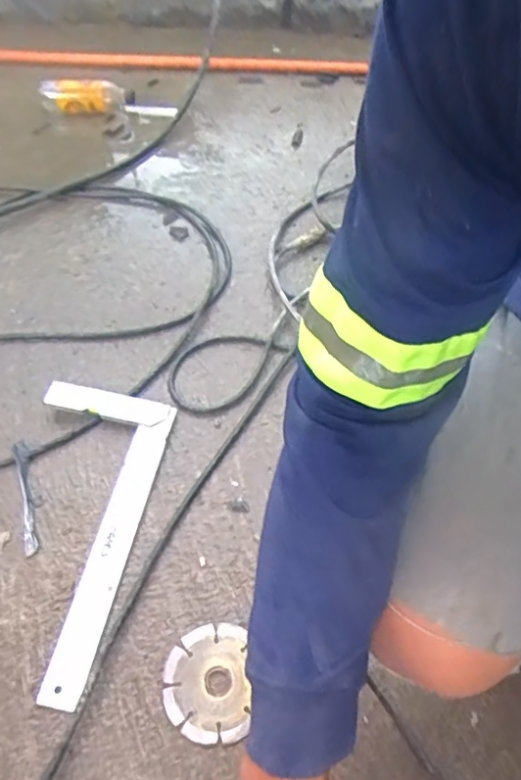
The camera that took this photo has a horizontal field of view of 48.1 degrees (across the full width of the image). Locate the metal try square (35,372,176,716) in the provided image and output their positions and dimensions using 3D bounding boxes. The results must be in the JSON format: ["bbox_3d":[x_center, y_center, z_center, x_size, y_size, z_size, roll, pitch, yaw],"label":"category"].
[{"bbox_3d":[-0.215,0.149,0.658,0.152,0.032,0.348,7,54,6],"label":"metal try square"}]

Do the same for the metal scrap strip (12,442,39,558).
[{"bbox_3d":[-0.277,0.124,0.686,0.017,0.012,0.142,-15,55,-11],"label":"metal scrap strip"}]

